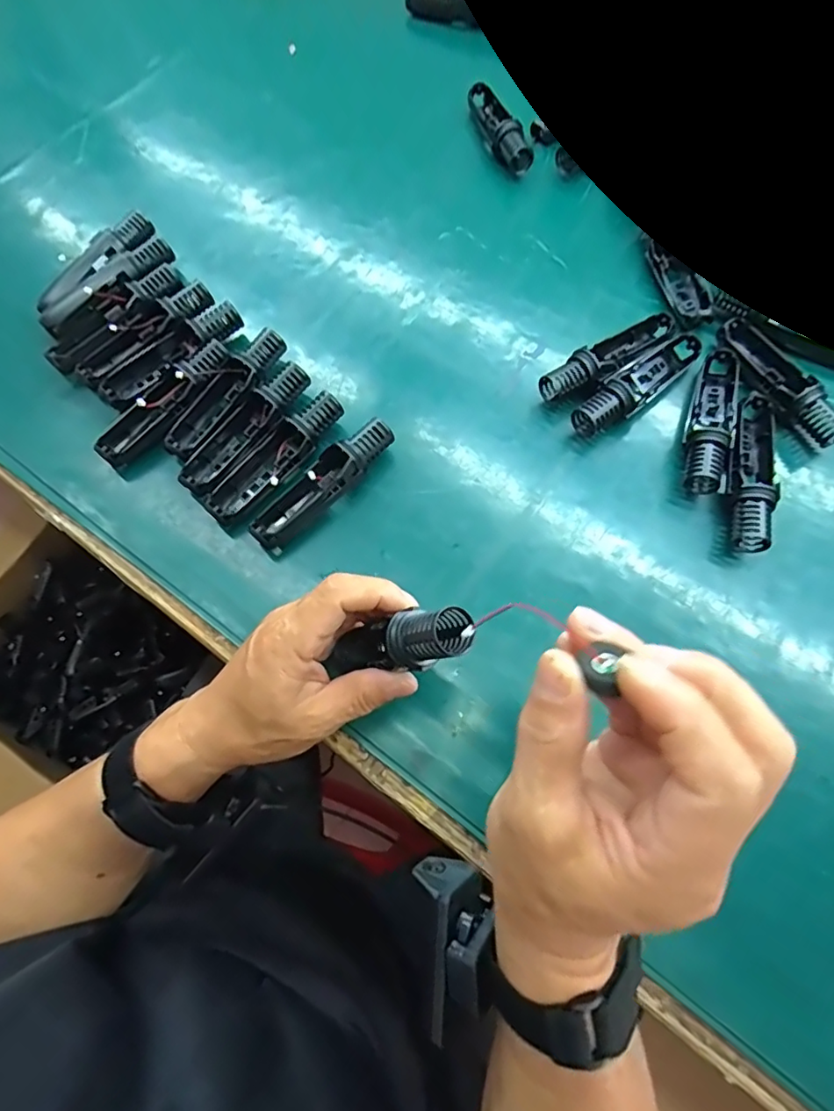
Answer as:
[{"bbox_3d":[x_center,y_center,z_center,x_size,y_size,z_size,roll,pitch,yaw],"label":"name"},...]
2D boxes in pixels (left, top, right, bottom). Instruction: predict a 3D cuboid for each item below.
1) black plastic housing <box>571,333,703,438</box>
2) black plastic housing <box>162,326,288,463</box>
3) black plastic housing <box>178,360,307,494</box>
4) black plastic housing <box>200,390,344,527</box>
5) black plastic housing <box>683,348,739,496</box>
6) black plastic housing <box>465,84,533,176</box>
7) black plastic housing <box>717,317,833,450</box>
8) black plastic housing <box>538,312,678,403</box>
[{"bbox_3d":[0.169,-0.131,0.421,0.124,0.033,0.029,-40,73,-13],"label":"black plastic housing"},{"bbox_3d":[-0.144,-0.123,0.424,0.031,0.028,0.121,33,73,13],"label":"black plastic housing"},{"bbox_3d":[-0.128,-0.095,0.417,0.030,0.029,0.123,38,74,14],"label":"black plastic housing"},{"bbox_3d":[-0.103,-0.071,0.402,0.035,0.031,0.120,41,75,15],"label":"black plastic housing"},{"bbox_3d":[0.217,-0.099,0.407,0.029,0.032,0.120,20,70,9],"label":"black plastic housing"},{"bbox_3d":[0.082,-0.420,0.536,0.030,0.031,0.120,-16,69,-5],"label":"black plastic housing"},{"bbox_3d":[0.272,-0.133,0.418,0.035,0.030,0.122,-24,70,-8],"label":"black plastic housing"},{"bbox_3d":[0.152,-0.155,0.430,0.124,0.030,0.029,-33,71,-11],"label":"black plastic housing"}]

